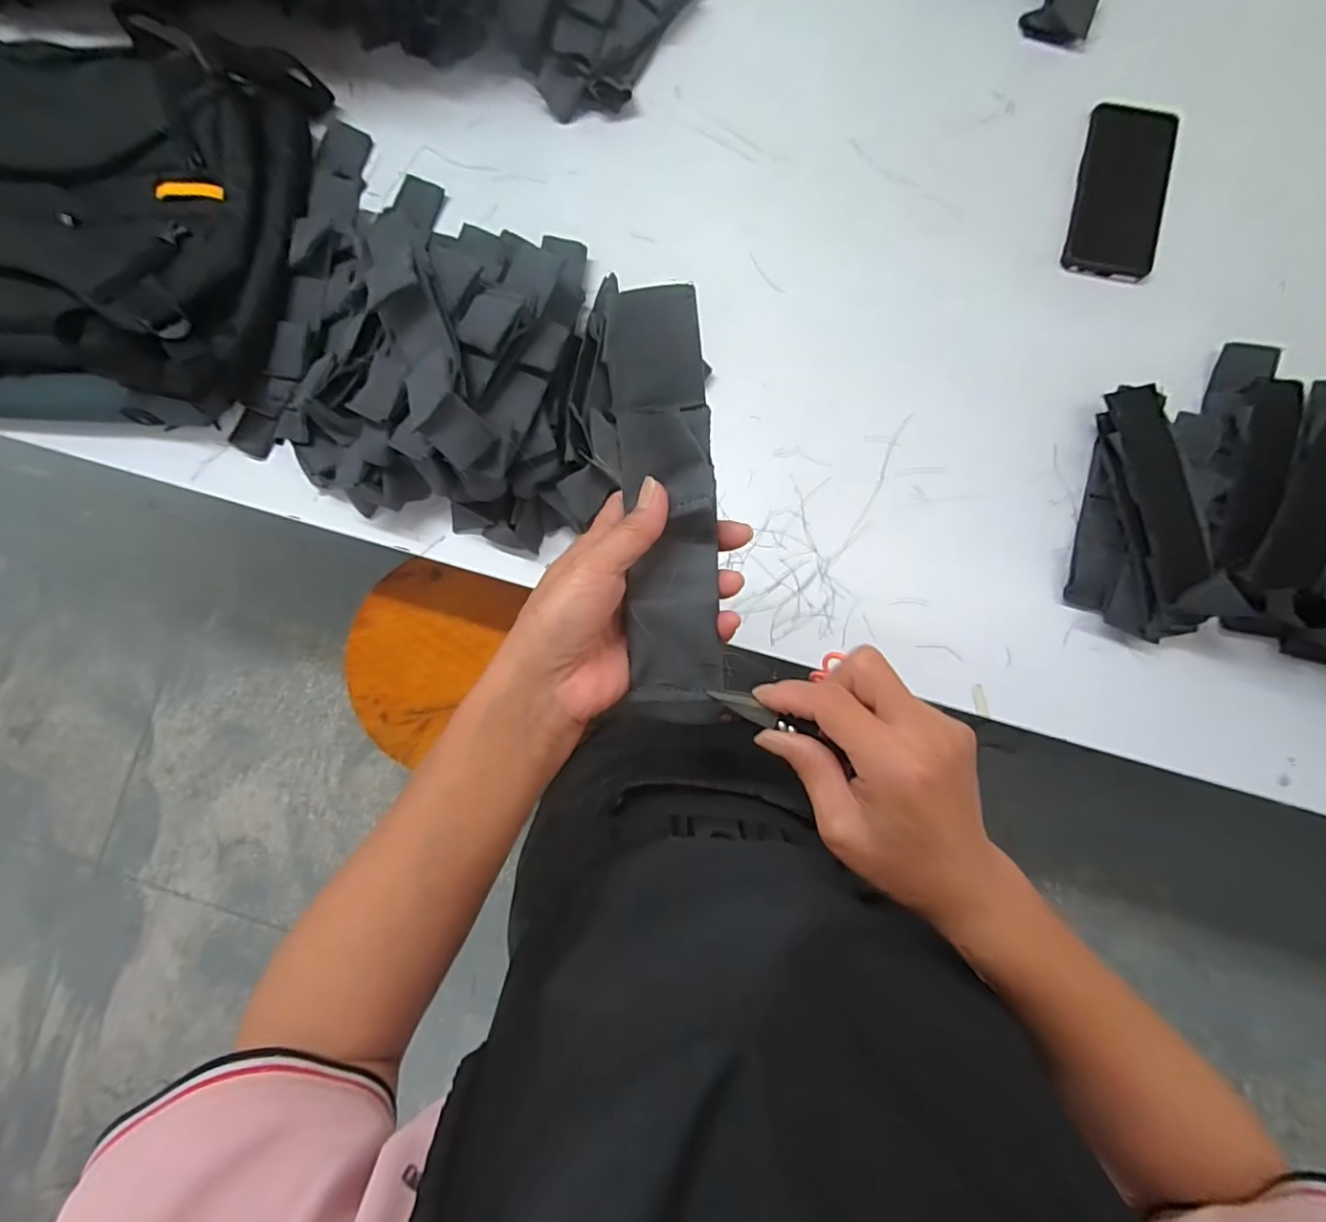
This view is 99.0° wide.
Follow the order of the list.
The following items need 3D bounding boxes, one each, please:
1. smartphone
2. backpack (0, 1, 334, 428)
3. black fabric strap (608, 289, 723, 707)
[{"bbox_3d":[0.432,-0.395,0.533,0.081,0.011,0.177,15,84,5],"label":"smartphone"},{"bbox_3d":[-0.604,-0.358,0.530,0.533,0.098,0.344,4,83,3],"label":"backpack"},{"bbox_3d":[0.002,-0.052,0.271,0.043,0.024,0.188,-4,93,2],"label":"black fabric strap"}]

